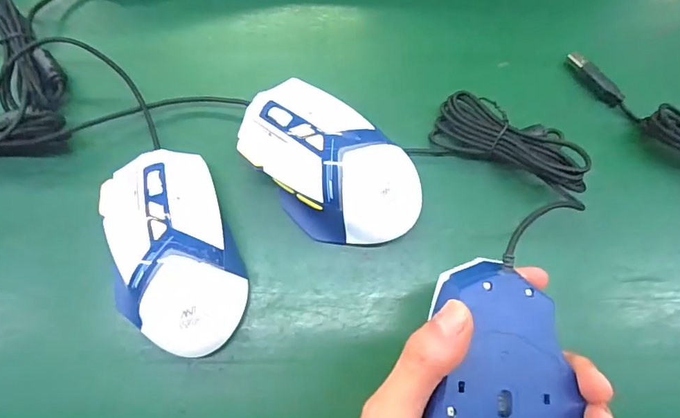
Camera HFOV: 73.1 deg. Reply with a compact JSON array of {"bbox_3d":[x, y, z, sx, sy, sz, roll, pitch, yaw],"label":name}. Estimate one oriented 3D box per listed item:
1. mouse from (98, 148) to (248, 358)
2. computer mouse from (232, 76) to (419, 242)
[{"bbox_3d":[-0.095,0.023,0.268,0.064,0.044,0.123,-19,74,-7],"label":"mouse"},{"bbox_3d":[-0.007,-0.028,0.279,0.125,0.049,0.072,38,75,10],"label":"computer mouse"}]

